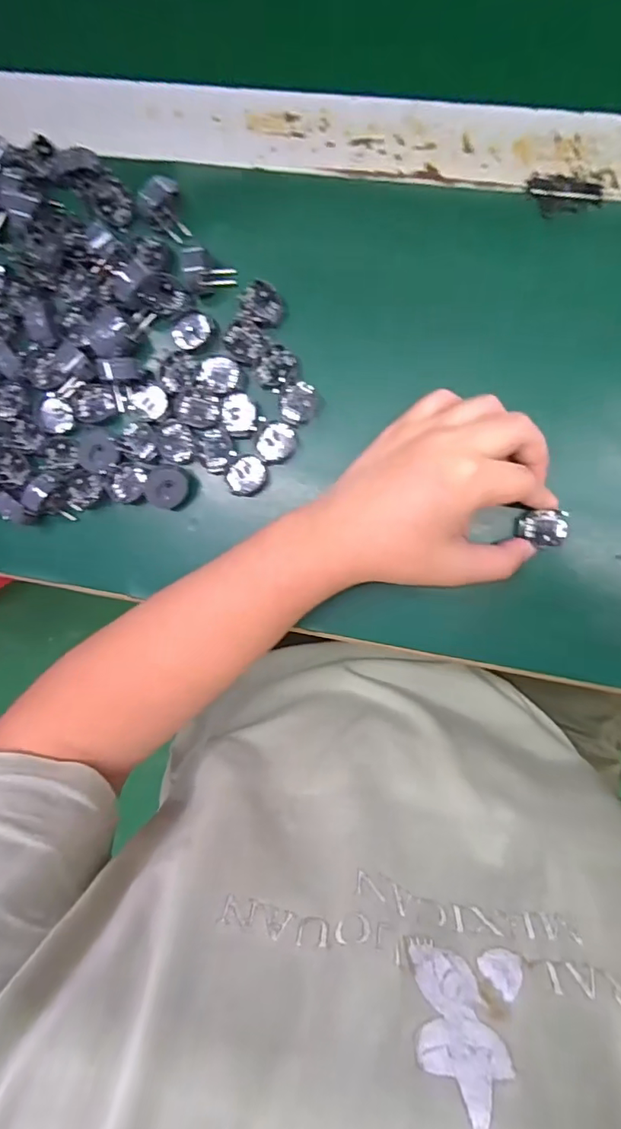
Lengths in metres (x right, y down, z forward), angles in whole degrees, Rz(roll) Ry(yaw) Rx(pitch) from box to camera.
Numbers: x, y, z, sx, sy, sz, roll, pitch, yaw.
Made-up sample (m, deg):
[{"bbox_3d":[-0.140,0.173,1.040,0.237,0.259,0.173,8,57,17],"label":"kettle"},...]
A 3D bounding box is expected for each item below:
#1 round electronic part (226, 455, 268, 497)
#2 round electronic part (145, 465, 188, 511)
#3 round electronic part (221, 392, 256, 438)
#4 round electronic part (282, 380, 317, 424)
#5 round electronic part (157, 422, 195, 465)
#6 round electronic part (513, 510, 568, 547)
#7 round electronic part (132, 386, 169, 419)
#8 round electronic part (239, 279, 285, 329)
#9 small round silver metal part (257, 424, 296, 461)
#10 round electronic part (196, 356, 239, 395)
[{"bbox_3d":[-0.043,-0.059,0.348,0.028,0.004,0.024,-41,87,8],"label":"round electronic part"},{"bbox_3d":[-0.096,-0.052,0.348,0.024,0.015,0.028,21,96,6],"label":"round electronic part"},{"bbox_3d":[-0.047,-0.099,0.346,0.022,0.004,0.029,-6,92,8],"label":"round electronic part"},{"bbox_3d":[-0.008,-0.106,0.341,0.022,0.006,0.026,4,94,8],"label":"round electronic part"},{"bbox_3d":[-0.091,-0.081,0.350,0.025,0.005,0.028,-6,93,8],"label":"round electronic part"},{"bbox_3d":[0.146,-0.023,0.328,0.029,0.009,0.022,-1,97,5],"label":"round electronic part"},{"bbox_3d":[-0.109,-0.112,0.353,0.025,0.004,0.020,36,97,4],"label":"round electronic part"},{"bbox_3d":[-0.031,-0.170,0.339,0.031,0.006,0.026,28,97,5],"label":"round electronic part"},{"bbox_3d":[-0.023,-0.081,0.345,0.025,0.004,0.024,5,94,7],"label":"small round silver metal part"},{"bbox_3d":[-0.061,-0.127,0.343,0.027,0.004,0.022,34,97,5],"label":"round electronic part"}]

